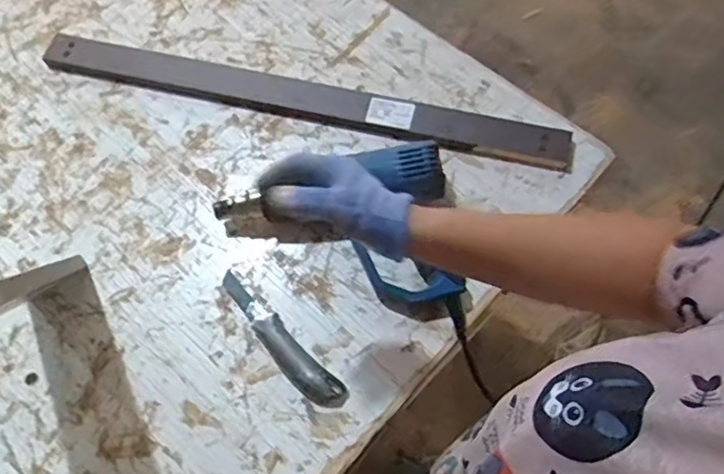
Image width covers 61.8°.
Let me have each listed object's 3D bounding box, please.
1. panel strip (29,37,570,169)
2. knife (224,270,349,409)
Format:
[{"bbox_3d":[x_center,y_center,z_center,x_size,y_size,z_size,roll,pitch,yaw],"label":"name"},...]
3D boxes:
[{"bbox_3d":[-0.087,-0.191,0.826,0.730,0.021,0.057,13,68,8],"label":"panel strip"},{"bbox_3d":[-0.098,0.121,0.707,0.038,0.013,0.203,-42,71,-14],"label":"knife"}]

